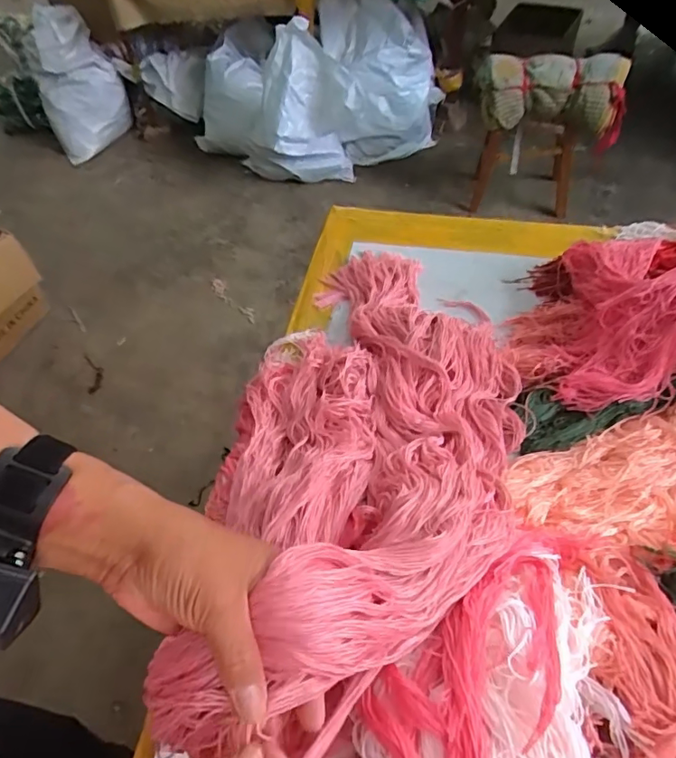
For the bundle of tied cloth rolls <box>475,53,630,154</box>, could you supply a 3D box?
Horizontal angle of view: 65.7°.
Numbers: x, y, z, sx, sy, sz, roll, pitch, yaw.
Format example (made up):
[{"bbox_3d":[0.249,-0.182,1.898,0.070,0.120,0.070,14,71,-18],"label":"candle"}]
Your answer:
[{"bbox_3d":[0.621,-0.820,1.523,0.425,0.237,0.141,6,51,9],"label":"bundle of tied cloth rolls"}]

